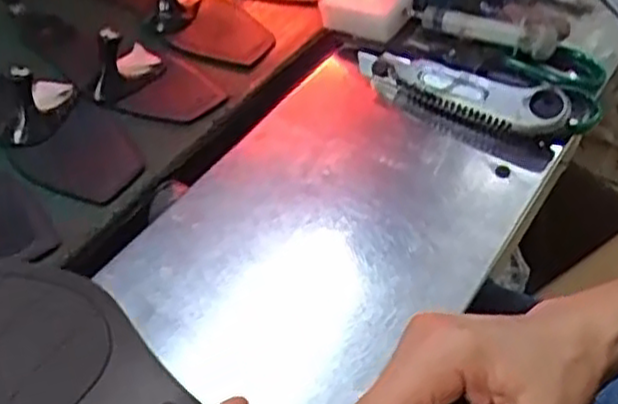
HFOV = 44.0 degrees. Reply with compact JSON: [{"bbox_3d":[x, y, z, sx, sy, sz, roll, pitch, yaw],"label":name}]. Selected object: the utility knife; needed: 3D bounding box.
[{"bbox_3d":[0.109,-0.084,0.568,0.160,0.030,0.030,24,50,22],"label":"utility knife"}]

